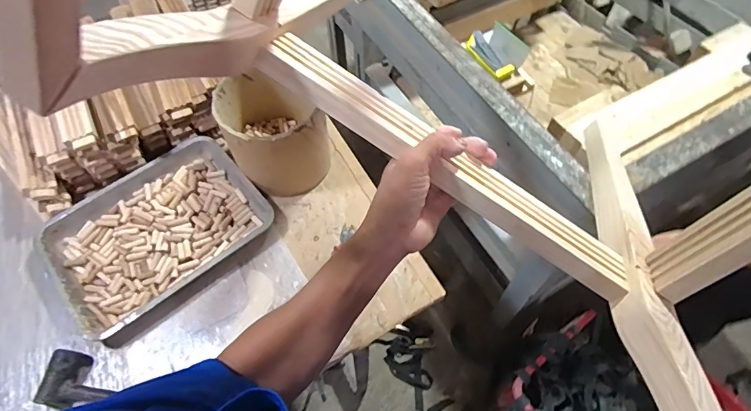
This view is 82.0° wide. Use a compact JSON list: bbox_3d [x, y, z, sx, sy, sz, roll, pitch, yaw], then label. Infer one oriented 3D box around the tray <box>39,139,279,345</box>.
[{"bbox_3d":[-0.428,0.049,0.859,0.391,0.050,0.294,-40,67,-20],"label":"tray"}]

